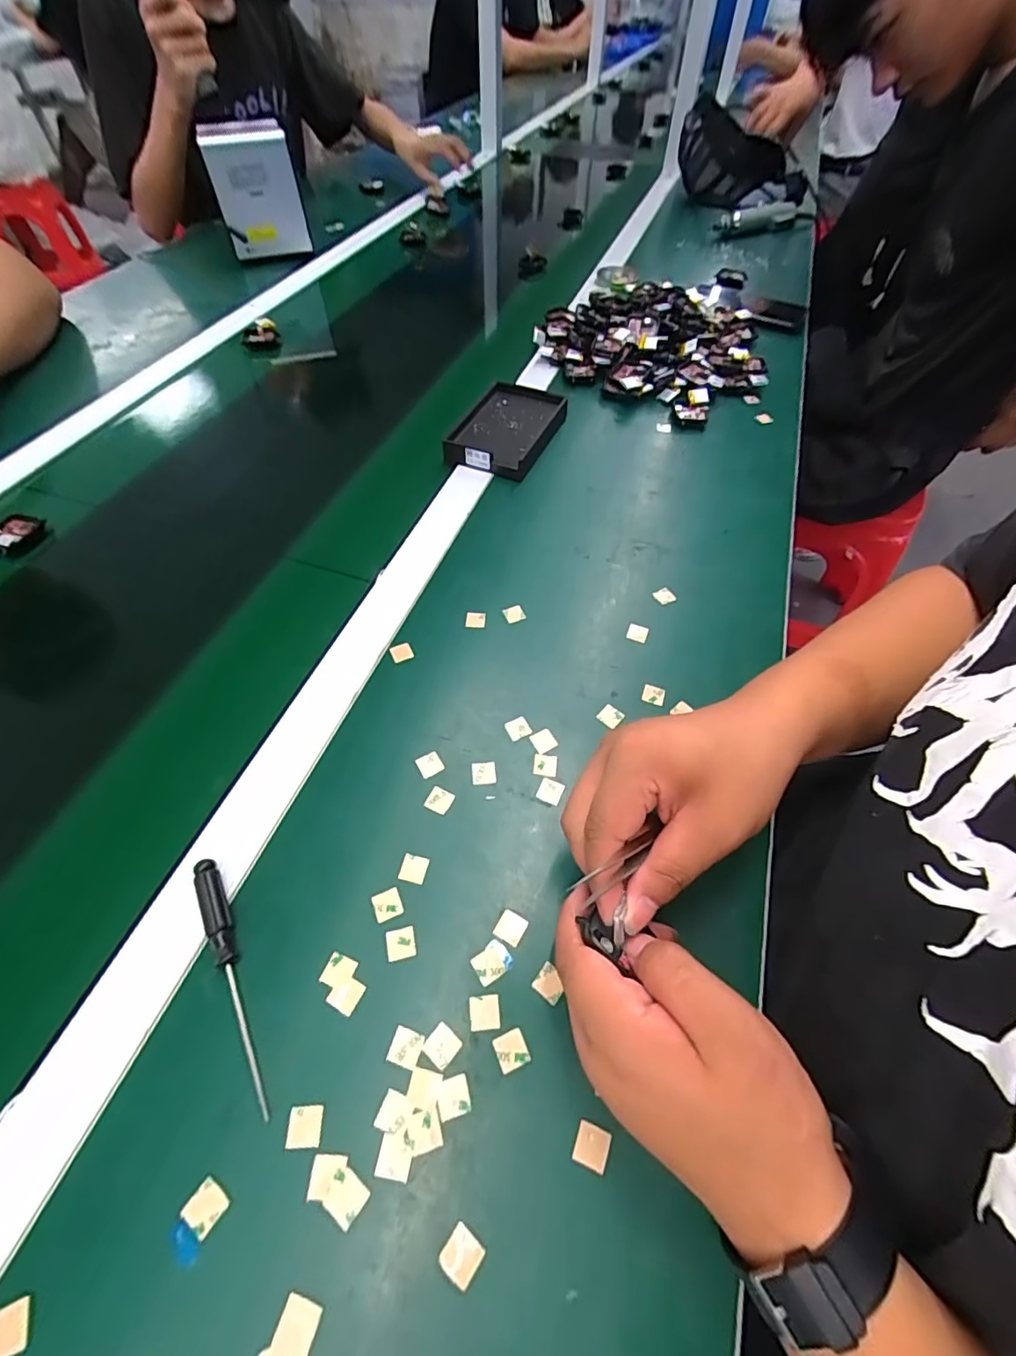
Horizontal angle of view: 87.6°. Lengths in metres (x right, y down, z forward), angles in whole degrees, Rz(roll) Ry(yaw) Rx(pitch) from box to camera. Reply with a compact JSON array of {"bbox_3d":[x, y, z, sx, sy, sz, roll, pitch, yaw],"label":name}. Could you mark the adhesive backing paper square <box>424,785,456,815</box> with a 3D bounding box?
[{"bbox_3d":[-0.045,0.079,0.347,0.016,0.004,0.016,21,58,14],"label":"adhesive backing paper square"}]

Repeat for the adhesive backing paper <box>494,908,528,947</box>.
[{"bbox_3d":[0.002,0.143,0.304,0.016,0.004,0.016,25,59,16],"label":"adhesive backing paper"}]

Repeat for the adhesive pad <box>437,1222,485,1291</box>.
[{"bbox_3d":[-0.020,0.250,0.229,0.016,0.004,0.016,33,61,21],"label":"adhesive pad"}]

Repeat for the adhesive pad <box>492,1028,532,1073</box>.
[{"bbox_3d":[0.002,0.191,0.271,0.016,0.004,0.016,-23,58,-15],"label":"adhesive pad"}]

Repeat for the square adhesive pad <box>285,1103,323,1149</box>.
[{"bbox_3d":[-0.097,0.213,0.252,0.016,0.004,0.016,-4,55,-3],"label":"square adhesive pad"}]

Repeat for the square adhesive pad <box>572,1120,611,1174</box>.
[{"bbox_3d":[0.040,0.222,0.251,0.015,0.004,0.015,18,57,12],"label":"square adhesive pad"}]

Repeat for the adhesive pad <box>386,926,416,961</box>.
[{"bbox_3d":[-0.060,0.149,0.298,0.016,0.004,0.016,-11,56,-8],"label":"adhesive pad"}]

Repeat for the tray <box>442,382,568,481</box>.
[{"bbox_3d":[0.000,-0.275,0.581,0.095,0.023,0.141,18,57,12],"label":"tray"}]

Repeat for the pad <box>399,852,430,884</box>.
[{"bbox_3d":[-0.057,0.115,0.321,0.015,0.004,0.016,9,56,6],"label":"pad"}]

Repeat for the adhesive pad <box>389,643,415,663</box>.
[{"bbox_3d":[-0.083,-0.021,0.416,0.017,0.004,0.017,-20,58,-14],"label":"adhesive pad"}]

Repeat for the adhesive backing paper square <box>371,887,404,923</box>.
[{"bbox_3d":[-0.071,0.132,0.310,0.016,0.004,0.016,-20,58,-14],"label":"adhesive backing paper square"}]

